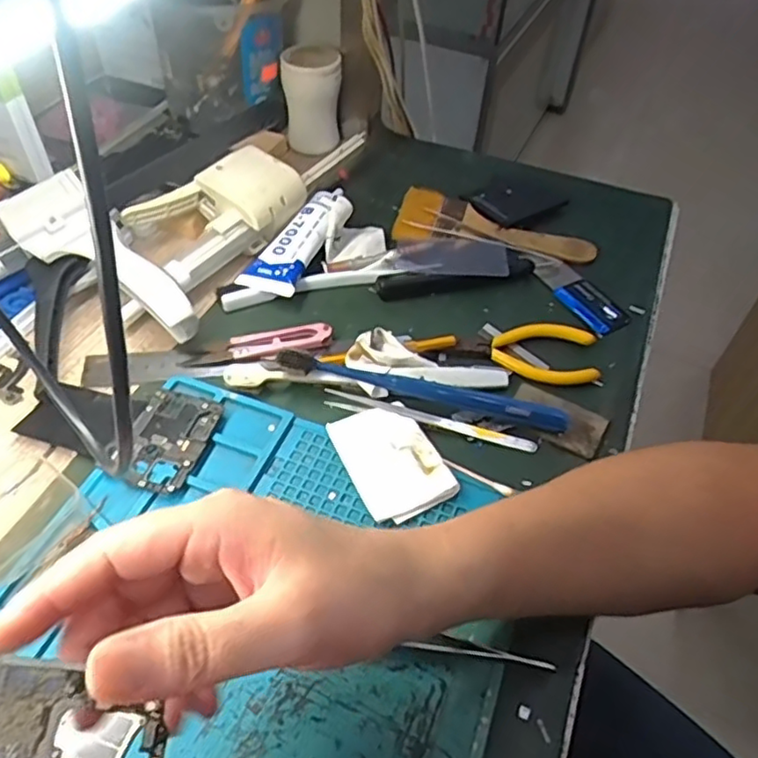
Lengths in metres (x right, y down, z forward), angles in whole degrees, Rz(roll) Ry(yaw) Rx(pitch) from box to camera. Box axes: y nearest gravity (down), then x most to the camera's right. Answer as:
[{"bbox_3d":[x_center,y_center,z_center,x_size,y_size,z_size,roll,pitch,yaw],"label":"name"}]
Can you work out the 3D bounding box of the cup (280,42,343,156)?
[{"bbox_3d":[-0.062,-0.259,0.600,0.052,0.082,0.050,2,48,-2],"label":"cup"}]

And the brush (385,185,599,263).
[{"bbox_3d":[0.098,-0.128,0.542,0.163,0.017,0.062,12,49,7],"label":"brush"}]

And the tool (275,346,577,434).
[{"bbox_3d":[0.028,0.006,0.409,0.181,0.027,0.018,10,49,6],"label":"tool"}]

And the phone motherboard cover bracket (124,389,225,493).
[{"bbox_3d":[-0.127,0.037,0.389,0.048,0.006,0.068,14,49,9],"label":"phone motherboard cover bracket"}]

